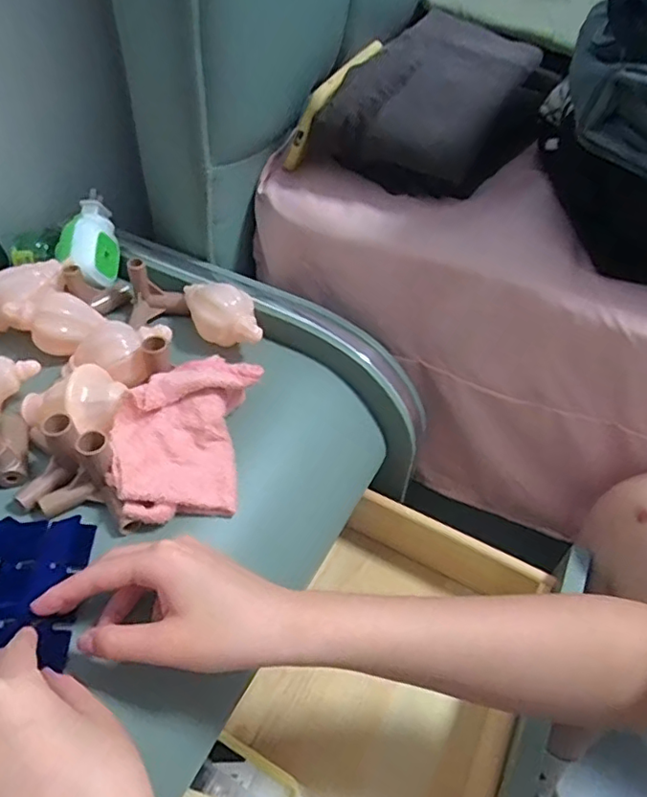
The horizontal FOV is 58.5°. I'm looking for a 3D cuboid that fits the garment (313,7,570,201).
[{"bbox_3d":[0.111,-0.268,0.527,0.143,0.082,0.232,27,51,20],"label":"garment"}]

